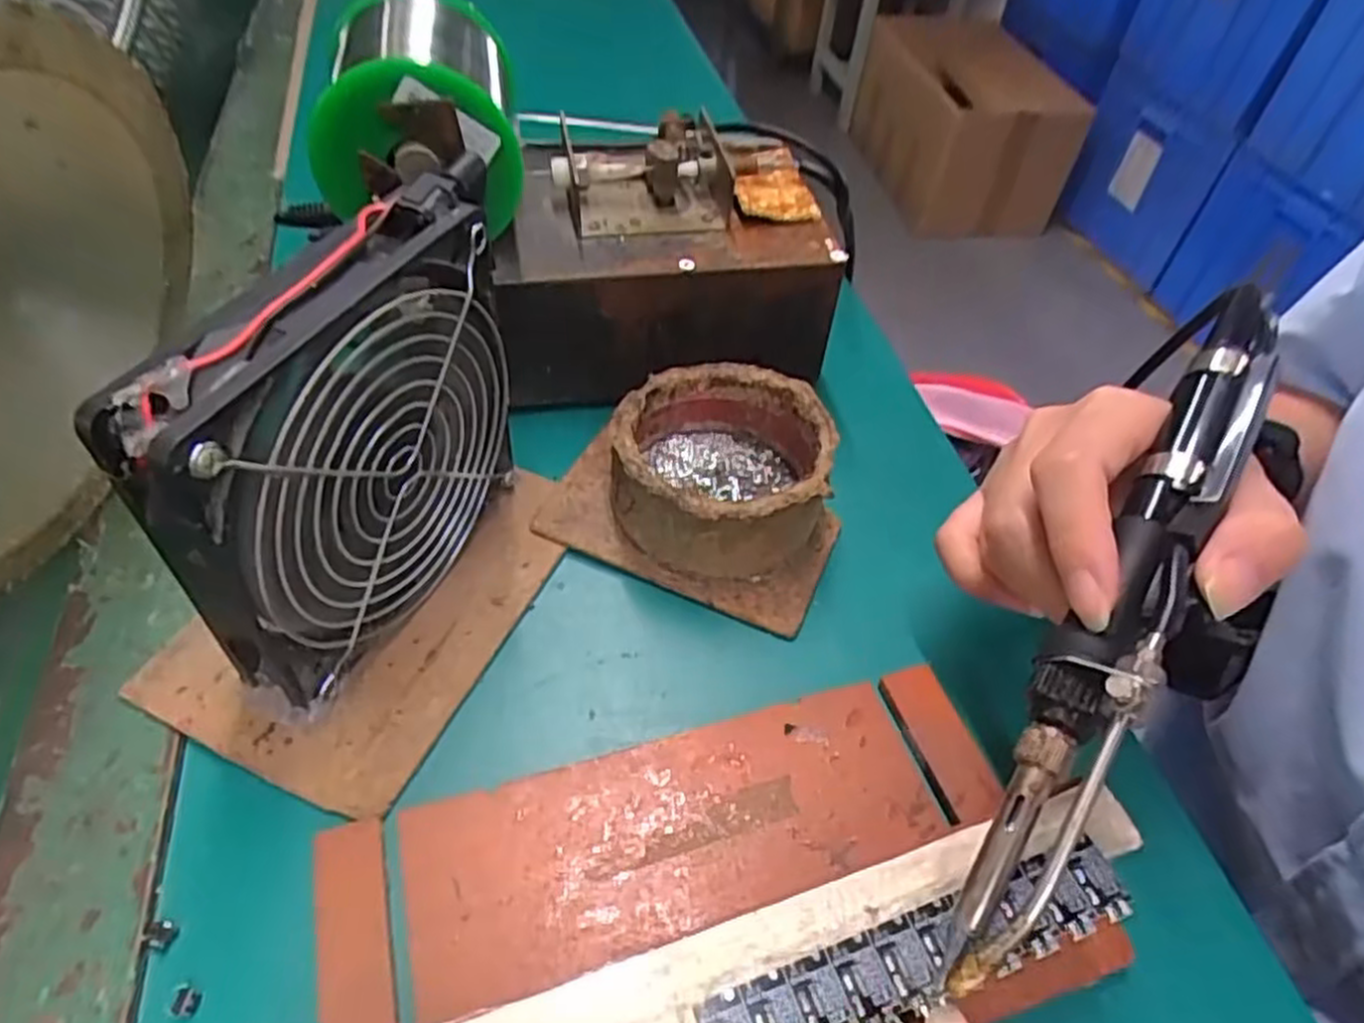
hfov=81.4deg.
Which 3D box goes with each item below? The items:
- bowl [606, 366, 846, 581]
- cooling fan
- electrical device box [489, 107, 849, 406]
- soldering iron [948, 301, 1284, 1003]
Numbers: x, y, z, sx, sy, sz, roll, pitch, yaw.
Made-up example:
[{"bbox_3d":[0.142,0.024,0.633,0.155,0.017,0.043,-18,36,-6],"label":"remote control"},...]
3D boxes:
[{"bbox_3d":[0.016,-0.017,0.308,0.080,0.043,0.081,2,50,-2],"label":"bowl"},{"bbox_3d":[-0.095,-0.015,0.240,0.027,0.128,0.124,23,52,15],"label":"cooling fan"},{"bbox_3d":[-0.014,-0.115,0.358,0.147,0.083,0.111,-8,51,-10],"label":"electrical device box"},{"bbox_3d":[0.114,0.017,0.198,0.020,0.022,0.206,28,72,19],"label":"soldering iron"}]

